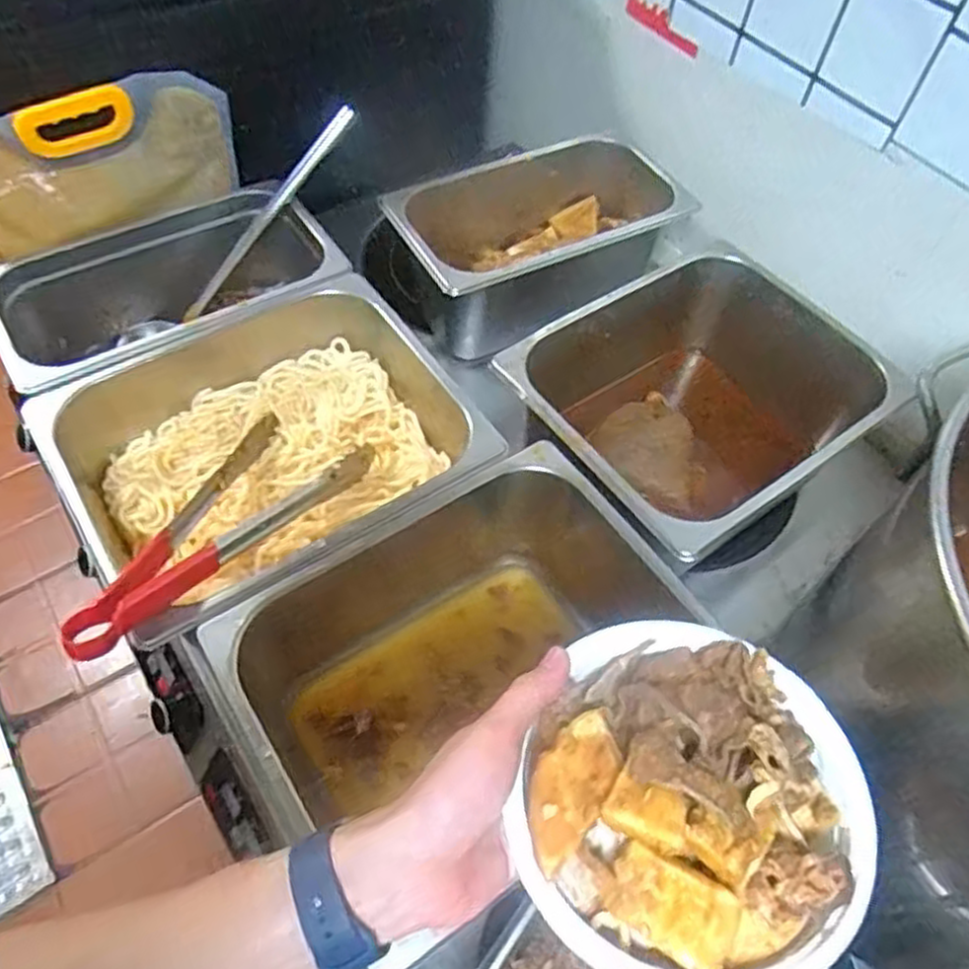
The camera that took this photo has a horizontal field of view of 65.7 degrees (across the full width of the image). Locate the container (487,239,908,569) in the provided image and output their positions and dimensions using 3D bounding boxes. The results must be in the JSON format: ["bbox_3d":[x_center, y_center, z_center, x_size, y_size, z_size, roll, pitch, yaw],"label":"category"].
[{"bbox_3d":[0.207,-0.064,0.765,0.328,0.184,0.254,-33,66,-20],"label":"container"}]

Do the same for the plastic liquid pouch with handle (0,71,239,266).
[{"bbox_3d":[-0.392,-0.314,0.752,0.286,0.145,0.059,-20,62,-13],"label":"plastic liquid pouch with handle"}]

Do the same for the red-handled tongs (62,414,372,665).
[{"bbox_3d":[-0.214,0.031,0.595,0.114,0.043,0.295,25,39,12],"label":"red-handled tongs"}]

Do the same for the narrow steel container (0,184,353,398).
[{"bbox_3d":[-0.309,-0.180,0.766,0.306,0.125,0.177,-31,65,-19],"label":"narrow steel container"}]

